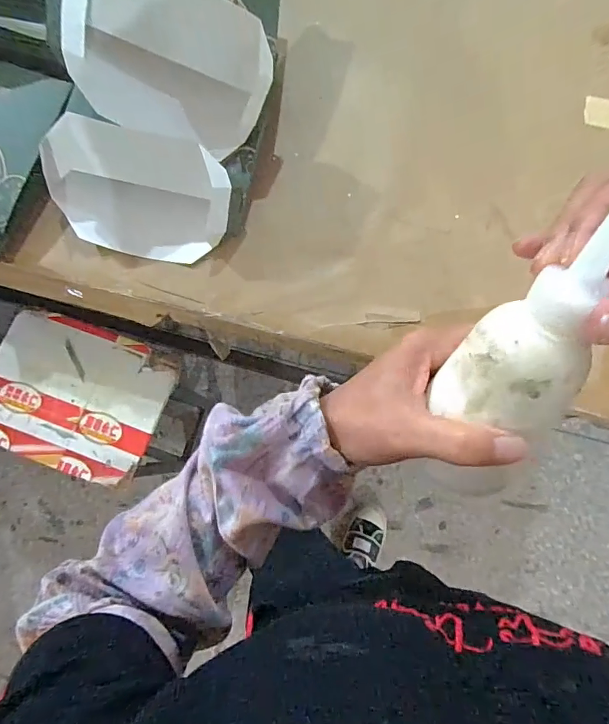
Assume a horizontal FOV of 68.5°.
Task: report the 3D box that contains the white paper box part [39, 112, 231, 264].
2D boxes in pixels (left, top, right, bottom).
[{"bbox_3d":[-0.220,-0.223,0.592,0.241,0.157,0.038,15,36,4],"label":"white paper box part"}]

